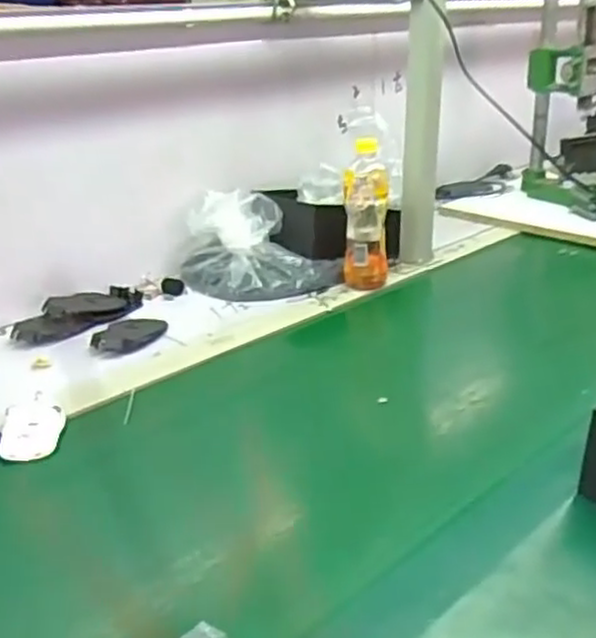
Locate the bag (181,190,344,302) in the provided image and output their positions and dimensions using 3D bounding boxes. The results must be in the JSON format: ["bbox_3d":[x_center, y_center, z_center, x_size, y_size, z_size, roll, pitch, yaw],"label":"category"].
[{"bbox_3d":[-0.060,-0.116,1.124,0.240,0.120,0.167,-3,24,-5],"label":"bag"}]

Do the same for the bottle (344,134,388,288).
[{"bbox_3d":[0.099,-0.152,1.074,0.062,0.203,0.056,1,24,4],"label":"bottle"}]

